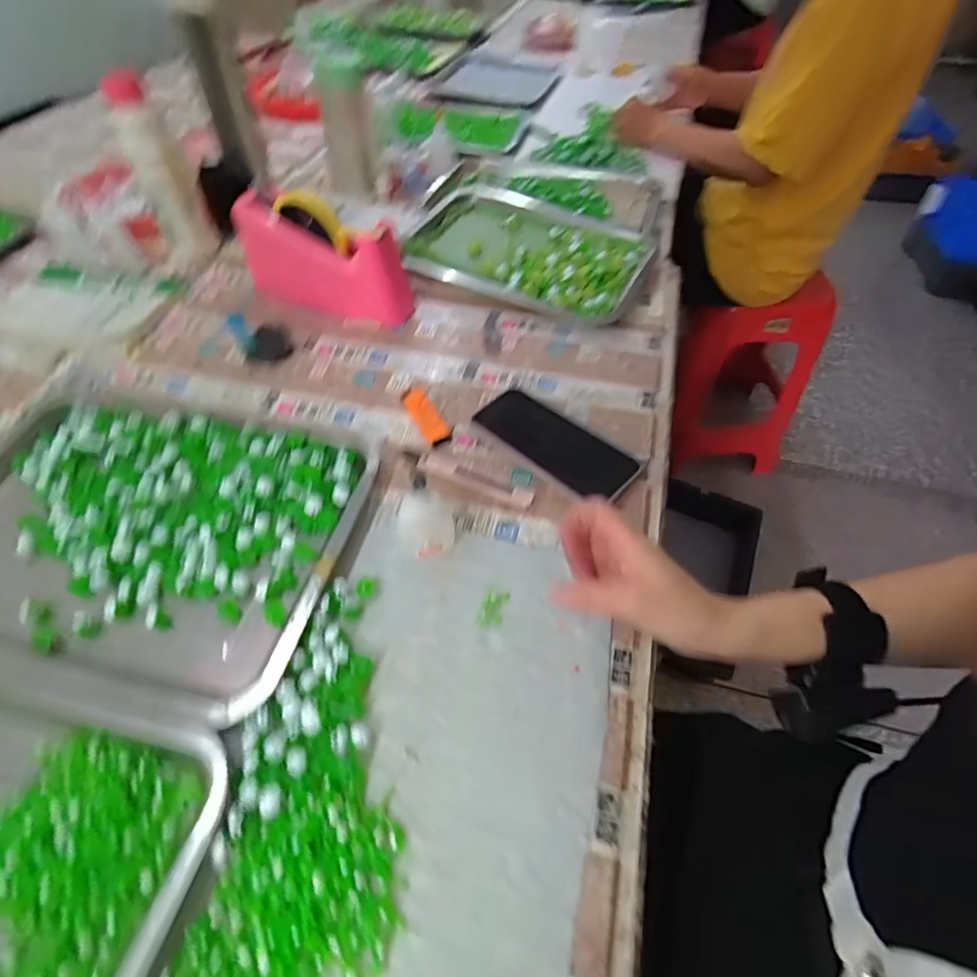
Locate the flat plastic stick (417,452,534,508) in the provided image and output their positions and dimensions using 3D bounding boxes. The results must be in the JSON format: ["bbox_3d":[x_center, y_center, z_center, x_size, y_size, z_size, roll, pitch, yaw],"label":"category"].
[{"bbox_3d":[-0.012,-0.009,0.488,0.111,0.007,0.018,21,54,16],"label":"flat plastic stick"}]

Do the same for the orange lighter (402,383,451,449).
[{"bbox_3d":[-0.062,-0.076,0.536,0.029,0.017,0.080,-22,54,-16],"label":"orange lighter"}]

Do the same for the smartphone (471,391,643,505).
[{"bbox_3d":[0.062,-0.044,0.513,0.158,0.012,0.081,36,59,25],"label":"smartphone"}]

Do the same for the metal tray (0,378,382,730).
[{"bbox_3d":[-0.296,0.014,0.458,0.364,0.019,0.288,10,52,8],"label":"metal tray"}]

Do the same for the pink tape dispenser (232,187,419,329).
[{"bbox_3d":[-0.189,-0.262,0.627,0.198,0.106,0.063,20,54,15],"label":"pink tape dispenser"}]

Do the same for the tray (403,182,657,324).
[{"bbox_3d":[0.047,-0.307,0.705,0.314,0.037,0.223,18,53,14],"label":"tray"}]

